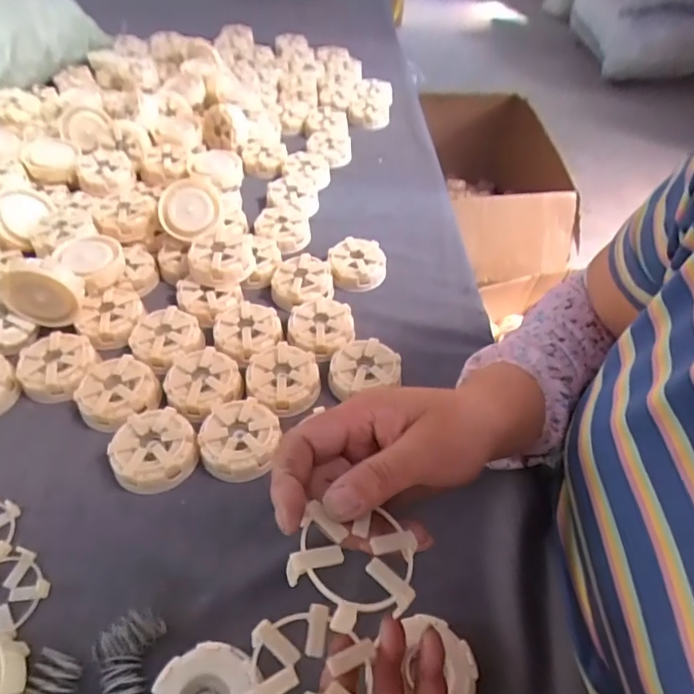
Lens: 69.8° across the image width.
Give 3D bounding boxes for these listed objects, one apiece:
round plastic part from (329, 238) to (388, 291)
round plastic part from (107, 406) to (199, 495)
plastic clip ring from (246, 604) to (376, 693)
[{"bbox_3d":[0.011,-0.093,0.563,0.061,0.028,0.061,2,49,-2],"label":"round plastic part"},{"bbox_3d":[-0.157,0.082,0.404,0.065,0.023,0.064,2,49,-2],"label":"round plastic part"},{"bbox_3d":[-0.019,0.150,0.233,0.057,0.010,0.052,2,49,-2],"label":"plastic clip ring"}]

